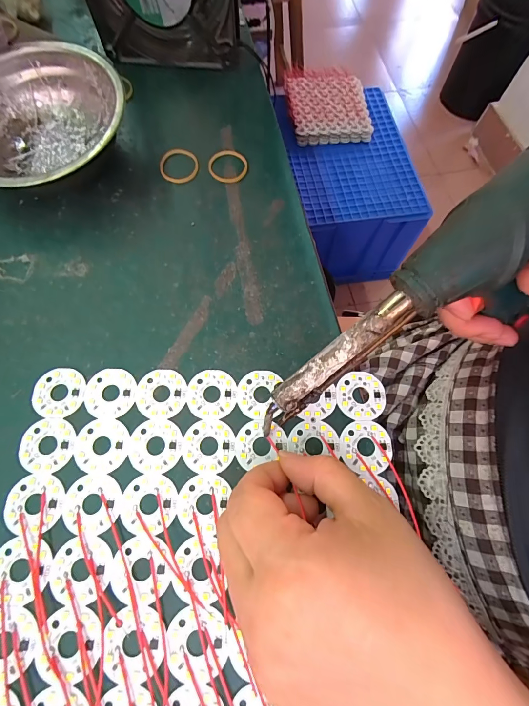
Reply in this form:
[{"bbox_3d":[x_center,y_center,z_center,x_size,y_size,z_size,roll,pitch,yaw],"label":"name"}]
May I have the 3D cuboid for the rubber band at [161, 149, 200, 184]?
[{"bbox_3d":[-0.068,-0.151,0.263,0.030,0.004,0.033,-6,71,-5],"label":"rubber band"}]

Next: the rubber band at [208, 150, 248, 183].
[{"bbox_3d":[-0.029,-0.151,0.263,0.031,0.004,0.033,-2,70,-3],"label":"rubber band"}]

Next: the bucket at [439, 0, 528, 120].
[{"bbox_3d":[0.879,-1.171,1.254,0.248,0.411,0.290,33,72,9],"label":"bucket"}]

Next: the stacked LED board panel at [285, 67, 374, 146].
[{"bbox_3d":[0.187,-0.723,0.947,0.232,0.024,0.255,-6,77,-6],"label":"stacked LED board panel"}]

